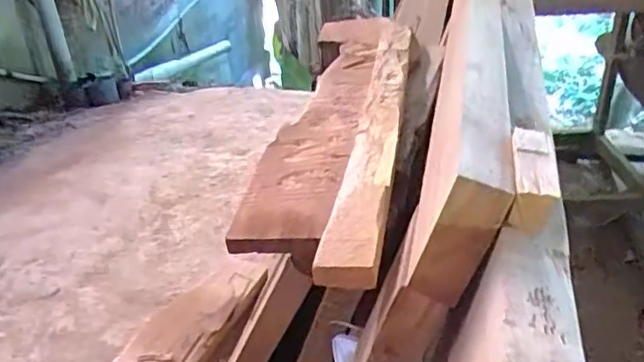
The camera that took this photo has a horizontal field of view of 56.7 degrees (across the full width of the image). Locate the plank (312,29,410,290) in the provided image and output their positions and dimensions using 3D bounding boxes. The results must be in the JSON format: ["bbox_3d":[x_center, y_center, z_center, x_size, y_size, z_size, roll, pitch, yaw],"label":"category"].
[{"bbox_3d":[0.059,-0.065,0.613,0.045,0.024,0.521,4,34,10],"label":"plank"}]

